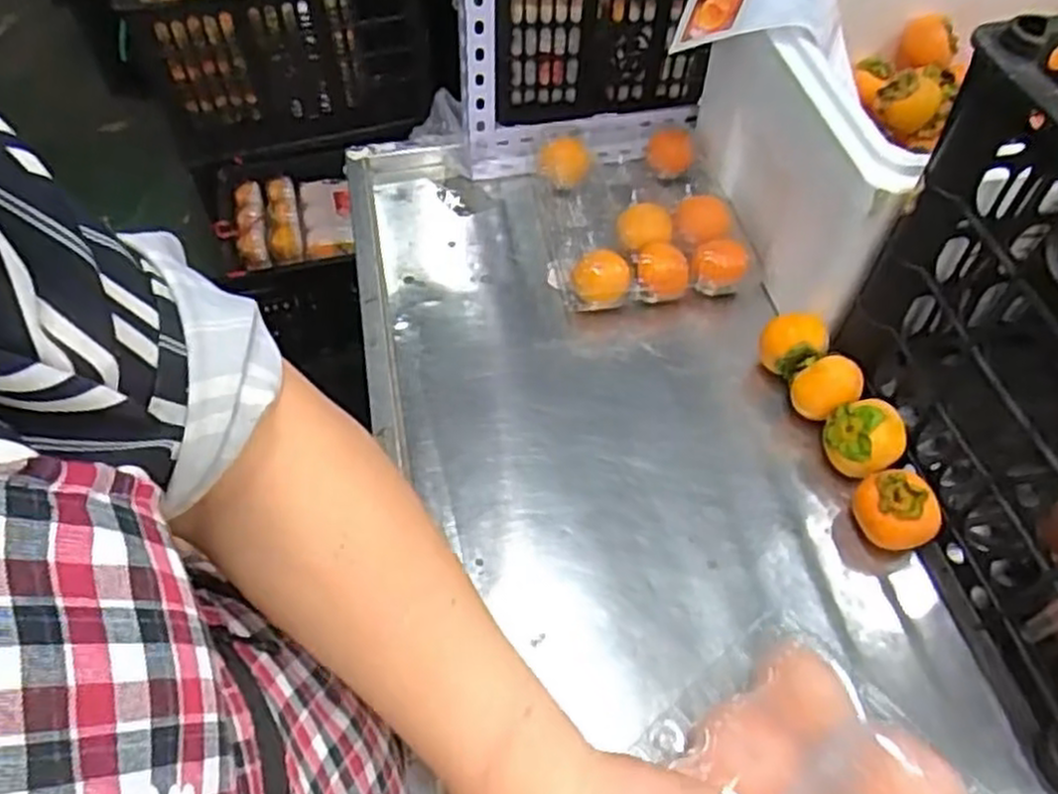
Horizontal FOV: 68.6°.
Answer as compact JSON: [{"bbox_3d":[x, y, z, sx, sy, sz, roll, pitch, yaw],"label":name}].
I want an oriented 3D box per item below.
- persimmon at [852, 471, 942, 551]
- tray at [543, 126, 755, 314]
[{"bbox_3d":[0.253,0.081,0.540,0.047,0.051,0.056,-29,59,-21],"label":"persimmon"},{"bbox_3d":[0.097,-0.181,0.729,0.172,0.049,0.232,-7,56,-1],"label":"tray"}]

